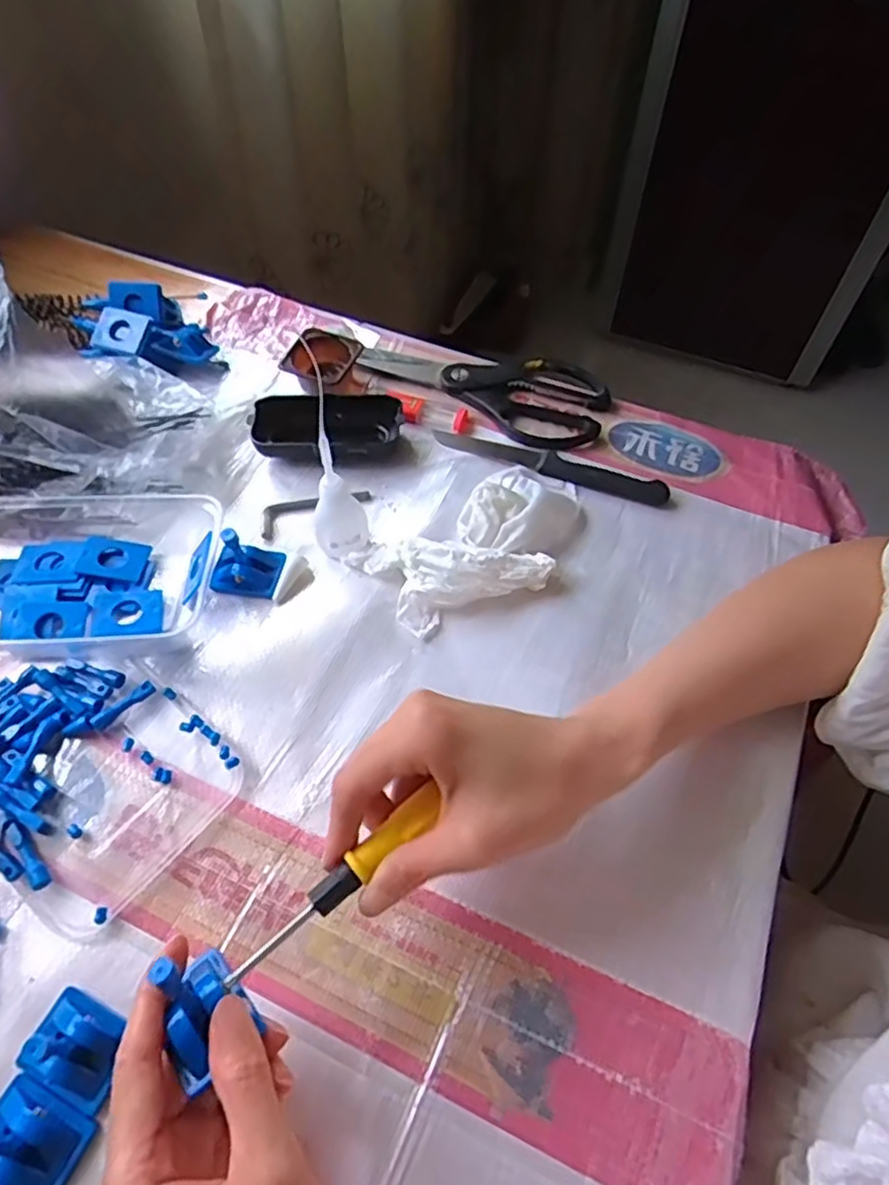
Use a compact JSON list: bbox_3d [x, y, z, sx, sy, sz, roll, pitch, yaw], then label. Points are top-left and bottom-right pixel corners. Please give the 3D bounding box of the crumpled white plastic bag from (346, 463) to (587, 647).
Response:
[{"bbox_3d":[0.029,-0.036,0.444,0.159,0.029,0.088,-28,63,-20],"label":"crumpled white plastic bag"}]

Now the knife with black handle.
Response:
[{"bbox_3d":[0.079,-0.097,0.508,0.177,0.007,0.023,18,57,8],"label":"knife with black handle"}]

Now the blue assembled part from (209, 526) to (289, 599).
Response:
[{"bbox_3d":[-0.126,-0.022,0.425,0.042,0.042,0.031,8,57,1],"label":"blue assembled part"}]

